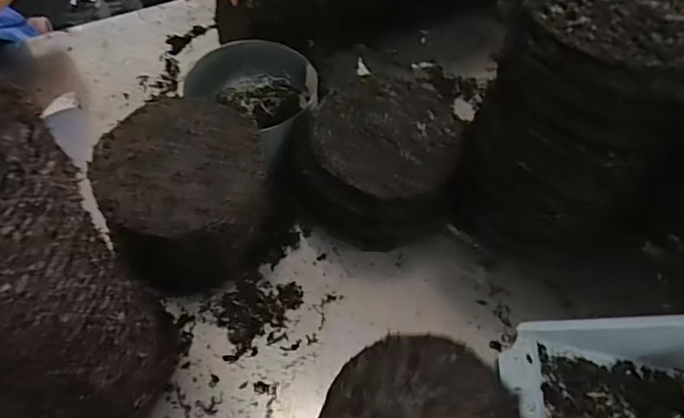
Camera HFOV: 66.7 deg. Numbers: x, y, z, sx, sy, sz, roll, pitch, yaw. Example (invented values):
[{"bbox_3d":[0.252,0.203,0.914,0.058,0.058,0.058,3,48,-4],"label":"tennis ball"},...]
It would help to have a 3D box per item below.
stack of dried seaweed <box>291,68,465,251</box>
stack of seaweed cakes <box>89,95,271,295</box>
[{"bbox_3d":[0.059,-0.063,0.712,0.191,0.121,0.201,14,57,8],"label":"stack of dried seaweed"},{"bbox_3d":[-0.192,-0.016,0.664,0.191,0.142,0.186,-3,57,-3],"label":"stack of seaweed cakes"}]

